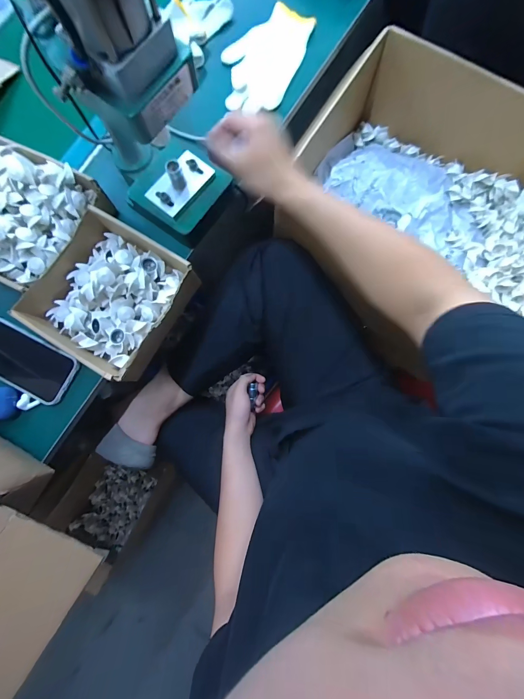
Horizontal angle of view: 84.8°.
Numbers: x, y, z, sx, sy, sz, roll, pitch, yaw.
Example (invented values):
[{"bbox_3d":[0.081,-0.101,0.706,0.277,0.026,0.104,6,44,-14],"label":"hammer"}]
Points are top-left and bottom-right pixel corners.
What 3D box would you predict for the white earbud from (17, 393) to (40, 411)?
[{"bbox_3d":[-0.361,0.083,0.439,0.023,0.014,0.021,33,84,6],"label":"white earbud"}]

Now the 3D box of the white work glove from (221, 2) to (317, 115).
[{"bbox_3d":[-0.002,-0.536,0.536,0.138,0.024,0.219,22,83,5],"label":"white work glove"}]

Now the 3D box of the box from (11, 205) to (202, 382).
[{"bbox_3d":[-0.226,-0.084,0.431,0.211,0.060,0.199,29,84,6],"label":"box"}]

